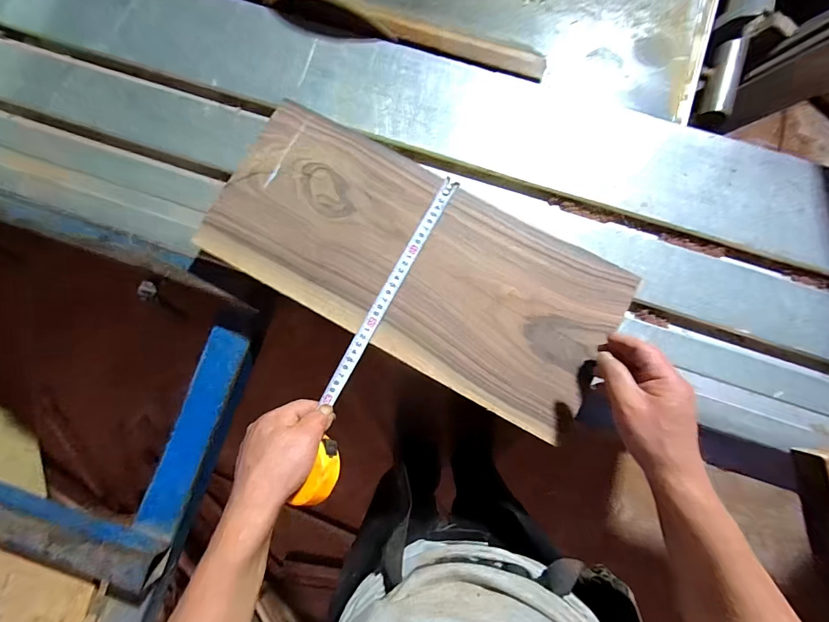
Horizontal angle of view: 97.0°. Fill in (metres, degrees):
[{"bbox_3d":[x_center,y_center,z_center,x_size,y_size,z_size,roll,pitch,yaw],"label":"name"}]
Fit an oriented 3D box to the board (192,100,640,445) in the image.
[{"bbox_3d":[-0.002,-0.062,0.441,0.483,0.012,0.220,28,86,5],"label":"board"}]

